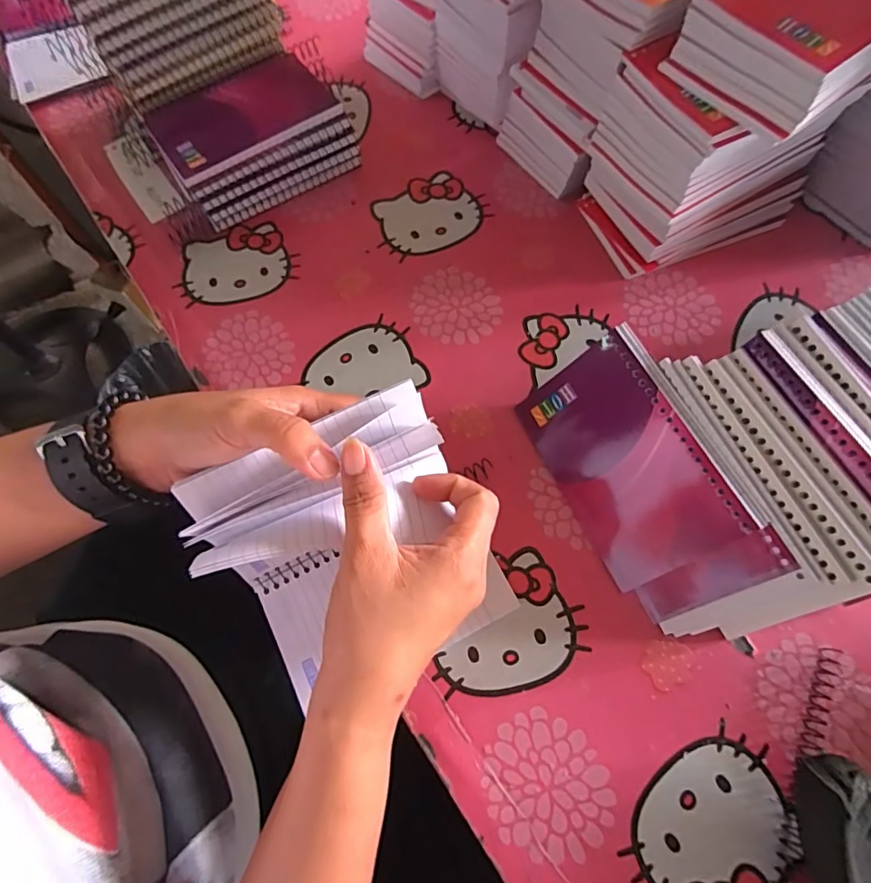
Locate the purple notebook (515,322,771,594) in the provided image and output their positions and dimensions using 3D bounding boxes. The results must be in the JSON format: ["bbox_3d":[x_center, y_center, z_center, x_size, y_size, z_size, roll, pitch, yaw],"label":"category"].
[{"bbox_3d":[0.108,0.010,0.294,0.085,0.005,0.127,-40,66,32],"label":"purple notebook"}]

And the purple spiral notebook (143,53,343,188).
[{"bbox_3d":[-0.149,-0.251,0.391,0.128,0.008,0.092,-30,70,-10],"label":"purple spiral notebook"}]

